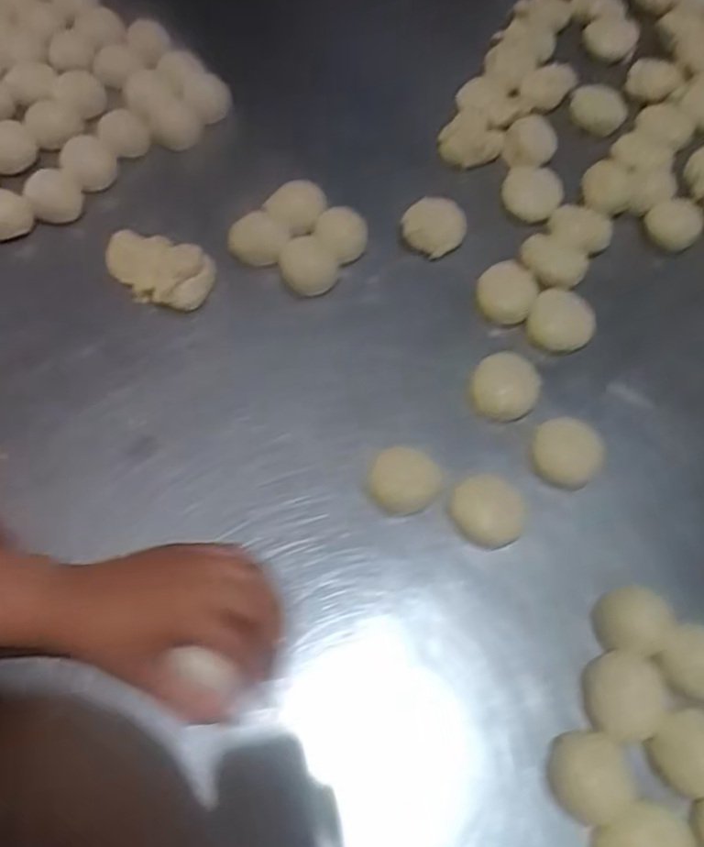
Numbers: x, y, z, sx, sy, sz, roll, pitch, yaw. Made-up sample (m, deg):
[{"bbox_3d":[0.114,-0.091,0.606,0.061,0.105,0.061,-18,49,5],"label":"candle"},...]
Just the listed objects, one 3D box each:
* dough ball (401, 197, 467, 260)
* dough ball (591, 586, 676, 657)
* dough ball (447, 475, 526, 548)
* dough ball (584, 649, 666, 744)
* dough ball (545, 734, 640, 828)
[{"bbox_3d":[0.069,-0.164,0.581,0.045,0.023,0.042,1,63,-2],"label":"dough ball"},{"bbox_3d":[0.176,0.127,0.442,0.045,0.034,0.040,-4,63,-5],"label":"dough ball"},{"bbox_3d":[0.093,0.059,0.471,0.048,0.023,0.044,1,63,-2],"label":"dough ball"},{"bbox_3d":[0.164,0.164,0.421,0.042,0.026,0.048,-10,63,-7],"label":"dough ball"},{"bbox_3d":[0.136,0.199,0.393,0.046,0.037,0.047,-18,65,-11],"label":"dough ball"}]

